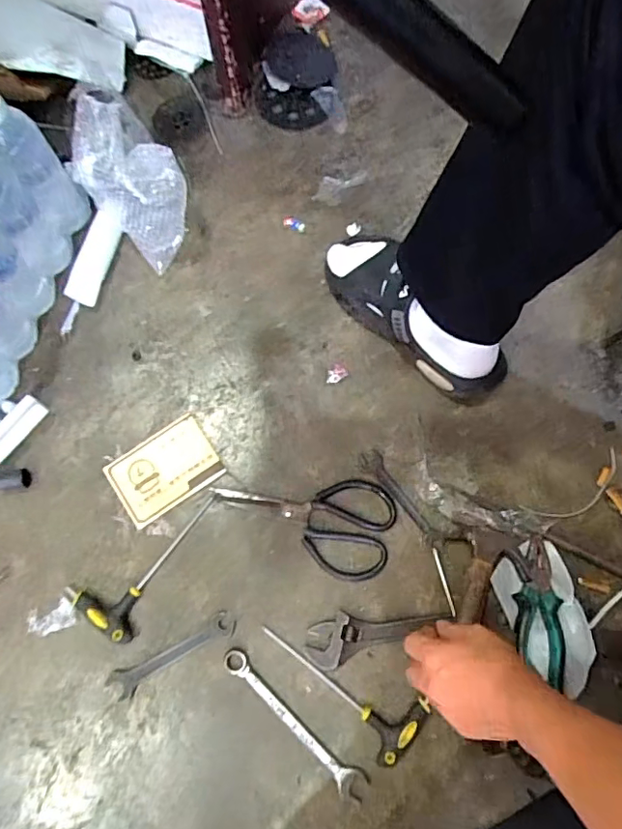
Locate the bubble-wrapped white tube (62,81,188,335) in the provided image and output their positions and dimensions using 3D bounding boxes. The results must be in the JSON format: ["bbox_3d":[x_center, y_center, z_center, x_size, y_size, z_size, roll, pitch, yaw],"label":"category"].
[{"bbox_3d":[-0.239,-0.281,0.697,0.167,0.120,0.325,6,77,2],"label":"bubble-wrapped white tube"}]

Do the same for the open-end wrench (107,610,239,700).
[{"bbox_3d":[-0.162,0.281,0.630,0.157,0.007,0.032,-28,78,-6],"label":"open-end wrench"}]

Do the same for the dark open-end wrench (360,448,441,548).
[{"bbox_3d":[0.110,0.105,0.670,0.028,0.004,0.136,-34,79,-7],"label":"dark open-end wrench"}]

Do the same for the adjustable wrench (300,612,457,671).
[{"bbox_3d":[0.073,0.256,0.631,0.159,0.014,0.052,-9,77,-7],"label":"adjustable wrench"}]

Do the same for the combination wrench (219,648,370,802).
[{"bbox_3d":[-0.021,0.352,0.614,0.210,0.007,0.034,41,80,9],"label":"combination wrench"}]

